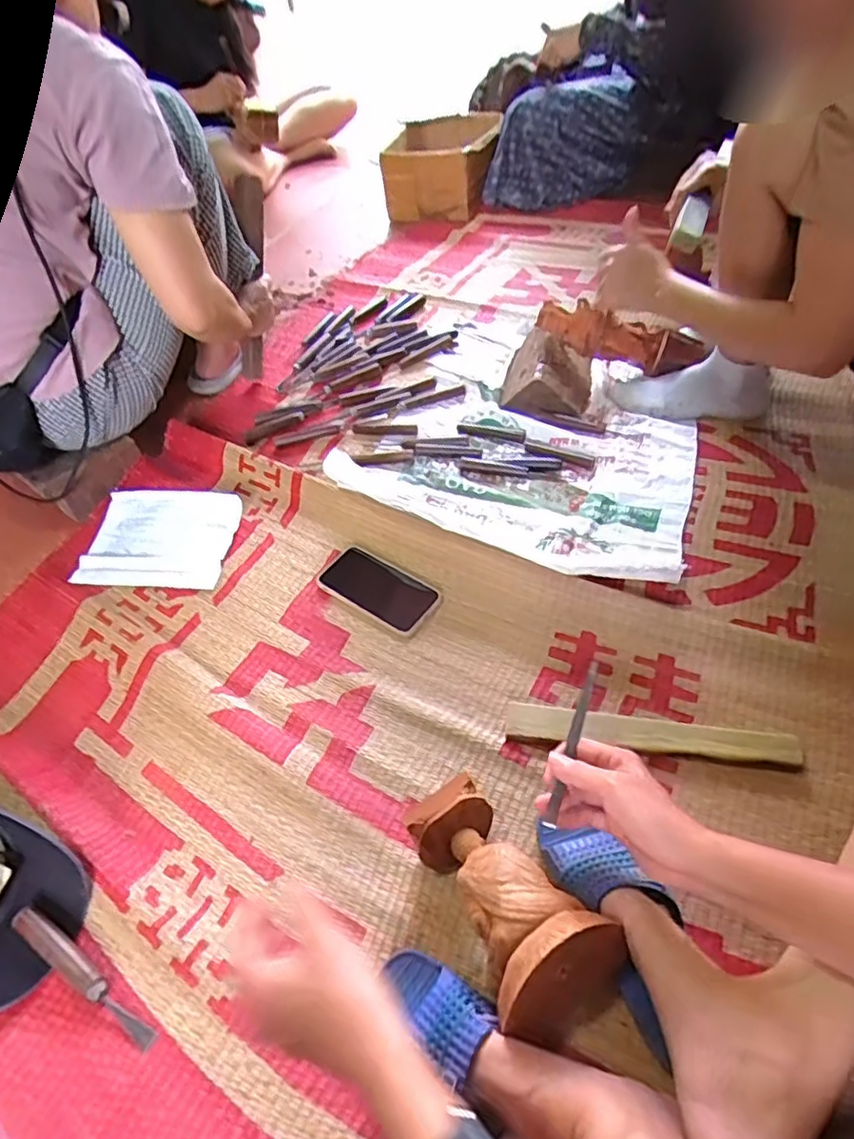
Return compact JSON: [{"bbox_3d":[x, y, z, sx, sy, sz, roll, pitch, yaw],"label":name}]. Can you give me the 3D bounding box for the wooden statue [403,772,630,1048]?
[{"bbox_3d":[0.059,0.268,0.526,0.091,0.102,0.182,-30,47,-18],"label":"wooden statue"}]

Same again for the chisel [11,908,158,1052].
[{"bbox_3d":[-0.300,0.353,0.549,0.171,0.022,0.022,23,55,23],"label":"chisel"}]

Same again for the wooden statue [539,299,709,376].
[{"bbox_3d":[0.315,-0.376,1.029,0.270,0.094,0.086,16,52,1],"label":"wooden statue"}]

